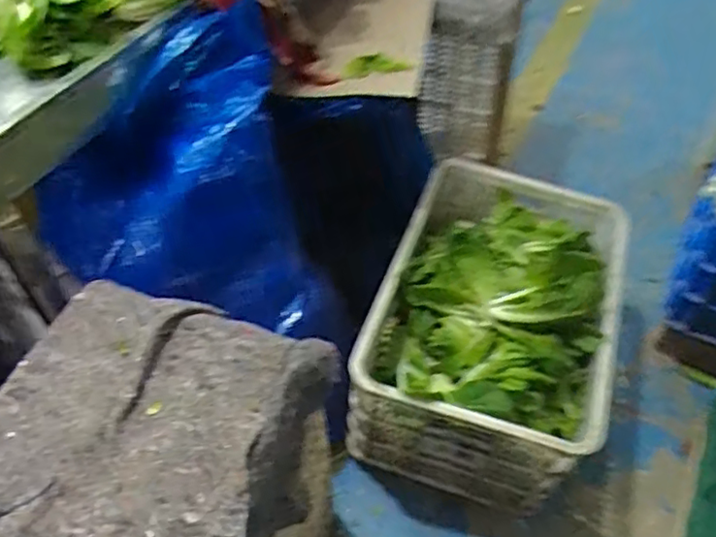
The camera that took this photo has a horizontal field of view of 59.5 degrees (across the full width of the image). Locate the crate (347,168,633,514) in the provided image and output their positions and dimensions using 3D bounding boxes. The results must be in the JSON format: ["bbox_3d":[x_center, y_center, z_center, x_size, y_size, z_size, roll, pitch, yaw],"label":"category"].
[{"bbox_3d":[0.283,0.112,1.299,0.433,0.379,0.598,14,50,14],"label":"crate"}]

